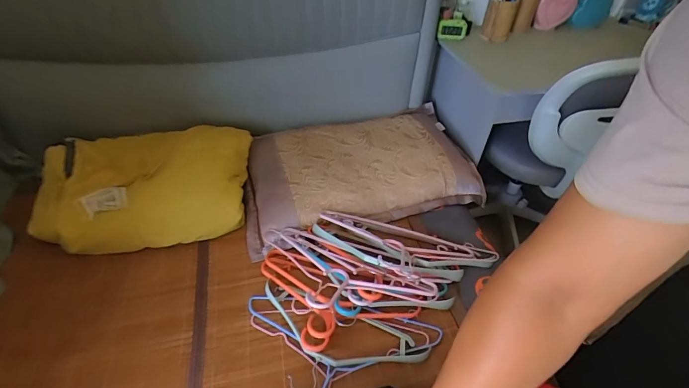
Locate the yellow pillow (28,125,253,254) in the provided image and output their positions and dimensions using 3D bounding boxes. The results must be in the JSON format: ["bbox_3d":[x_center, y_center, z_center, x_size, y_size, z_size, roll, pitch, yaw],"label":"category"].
[{"bbox_3d":[-0.514,-0.034,0.953,0.515,0.158,0.317,-8,45,-10],"label":"yellow pillow"}]

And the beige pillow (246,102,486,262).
[{"bbox_3d":[0.054,-0.095,1.094,0.733,0.103,0.419,-14,46,-13],"label":"beige pillow"}]

